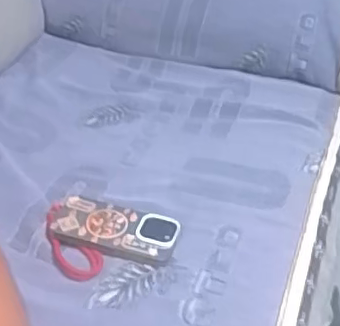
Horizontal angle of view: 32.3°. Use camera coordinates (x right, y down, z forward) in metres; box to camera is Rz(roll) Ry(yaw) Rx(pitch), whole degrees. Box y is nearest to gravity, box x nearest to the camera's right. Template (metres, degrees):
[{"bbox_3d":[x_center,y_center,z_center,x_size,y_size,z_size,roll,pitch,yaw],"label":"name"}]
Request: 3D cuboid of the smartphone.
[{"bbox_3d":[-0.067,0.079,0.698,0.150,0.017,0.076,9,38,11],"label":"smartphone"}]

